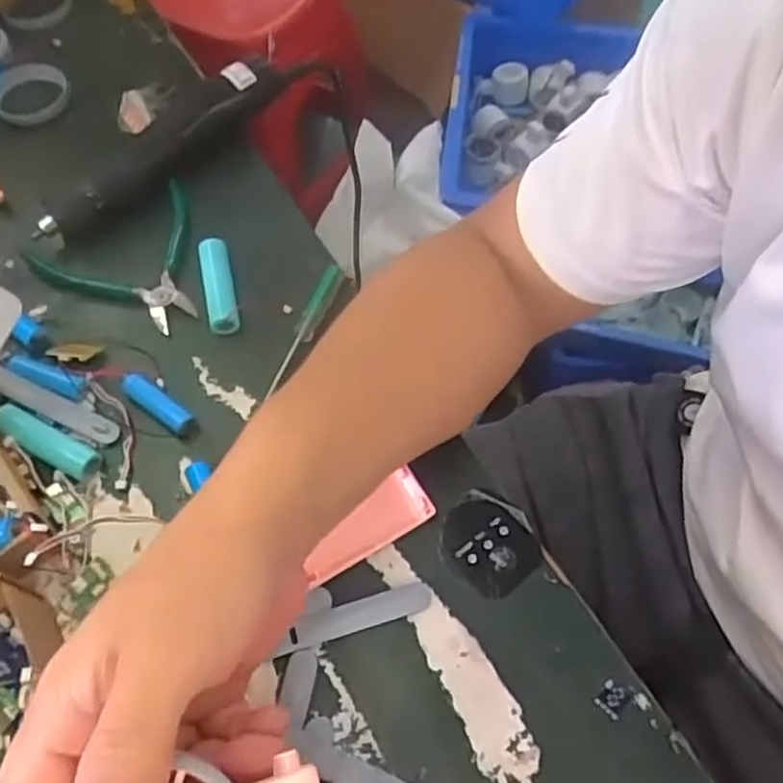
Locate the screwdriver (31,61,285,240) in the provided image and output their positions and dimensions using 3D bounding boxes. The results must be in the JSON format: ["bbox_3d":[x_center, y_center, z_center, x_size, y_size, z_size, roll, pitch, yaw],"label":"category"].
[{"bbox_3d":[-0.163,-0.175,0.511,0.042,0.044,0.205,38,67,18],"label":"screwdriver"}]

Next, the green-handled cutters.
[{"bbox_3d":[-0.174,-0.080,0.474,0.109,0.021,0.097,-28,65,-16],"label":"green-handled cutters"}]

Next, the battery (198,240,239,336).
[{"bbox_3d":[-0.114,-0.070,0.472,0.019,0.018,0.068,-11,61,-7],"label":"battery"}]

